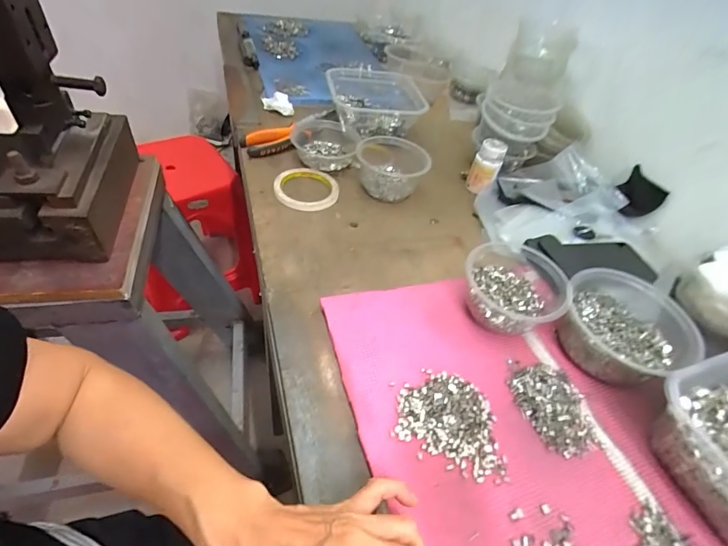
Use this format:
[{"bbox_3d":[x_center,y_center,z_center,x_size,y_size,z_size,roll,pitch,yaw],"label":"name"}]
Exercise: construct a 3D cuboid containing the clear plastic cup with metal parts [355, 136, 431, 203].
[{"bbox_3d":[0.045,-0.178,0.630,0.116,0.058,0.126,6,48,-6],"label":"clear plastic cup with metal parts"}]

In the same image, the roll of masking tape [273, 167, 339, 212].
[{"bbox_3d":[-0.090,-0.130,0.593,0.095,0.018,0.097,4,48,-4],"label":"roll of masking tape"}]

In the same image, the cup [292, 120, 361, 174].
[{"bbox_3d":[-0.068,-0.217,0.654,0.113,0.041,0.116,2,48,-7],"label":"cup"}]

